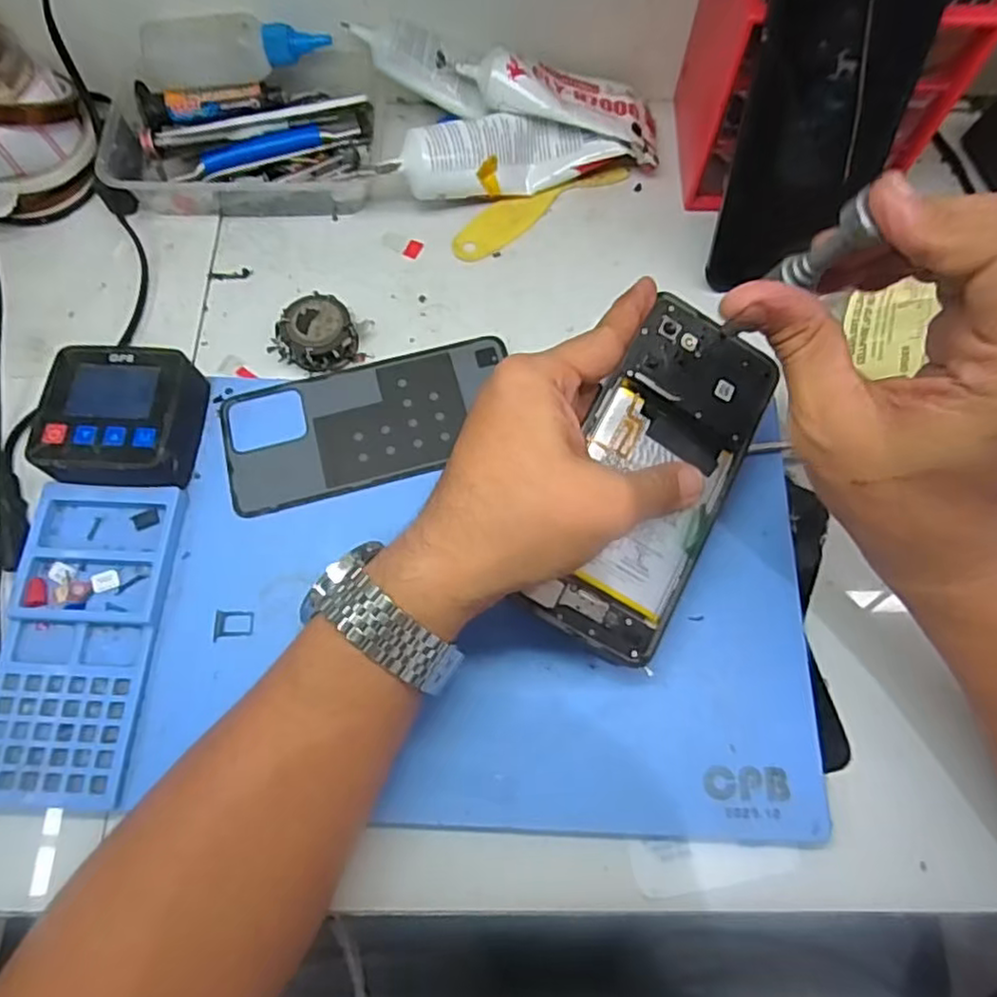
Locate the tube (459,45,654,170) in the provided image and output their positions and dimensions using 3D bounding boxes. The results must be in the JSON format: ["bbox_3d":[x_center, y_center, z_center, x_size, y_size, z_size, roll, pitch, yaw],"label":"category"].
[{"bbox_3d":[0.042,-0.249,0.413,0.127,0.023,0.054,10,68,-15],"label":"tube"}]

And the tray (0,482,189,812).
[{"bbox_3d":[-0.198,0.065,0.314,0.069,0.009,0.148,2,69,2],"label":"tray"}]

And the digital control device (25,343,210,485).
[{"bbox_3d":[-0.194,-0.039,0.344,0.067,0.033,0.074,1,69,2],"label":"digital control device"}]

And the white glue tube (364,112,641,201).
[{"bbox_3d":[0.000,-0.208,0.408,0.150,0.035,0.035,-14,69,-18],"label":"white glue tube"}]

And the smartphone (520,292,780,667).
[{"bbox_3d":[0.071,-0.012,0.303,0.070,0.004,0.165,29,77,-5],"label":"smartphone"}]

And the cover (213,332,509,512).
[{"bbox_3d":[-0.070,-0.041,0.364,0.155,0.010,0.073,-15,70,-5],"label":"cover"}]

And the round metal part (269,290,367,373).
[{"bbox_3d":[-0.105,-0.092,0.377,0.046,0.022,0.039,-27,71,-9],"label":"round metal part"}]

